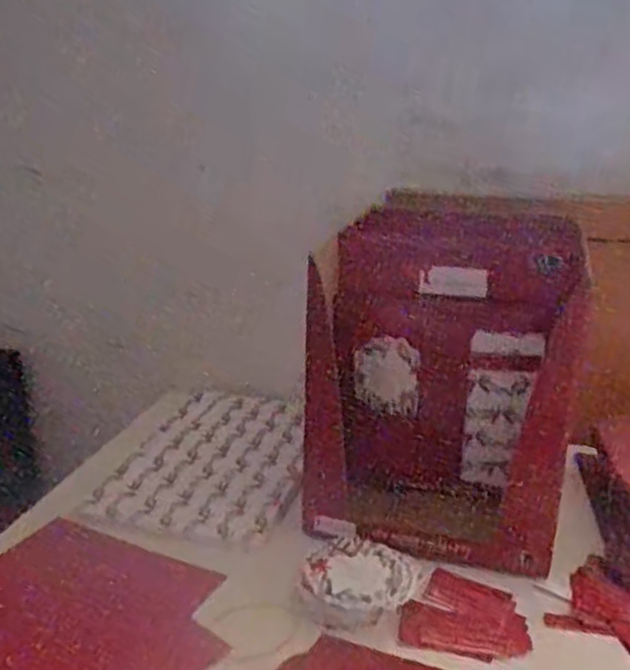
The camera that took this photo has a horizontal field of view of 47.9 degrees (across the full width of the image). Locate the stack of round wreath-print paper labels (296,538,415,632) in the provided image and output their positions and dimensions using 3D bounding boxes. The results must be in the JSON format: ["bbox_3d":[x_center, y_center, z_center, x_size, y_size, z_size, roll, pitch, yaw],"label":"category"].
[{"bbox_3d":[0.026,0.181,0.508,0.074,0.024,0.091,17,25,38],"label":"stack of round wreath-print paper labels"}]

